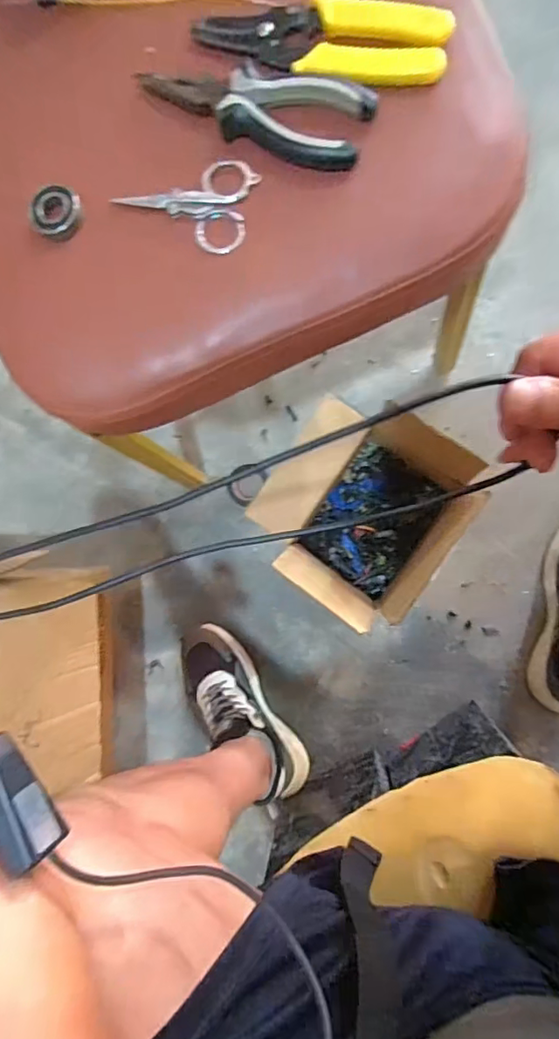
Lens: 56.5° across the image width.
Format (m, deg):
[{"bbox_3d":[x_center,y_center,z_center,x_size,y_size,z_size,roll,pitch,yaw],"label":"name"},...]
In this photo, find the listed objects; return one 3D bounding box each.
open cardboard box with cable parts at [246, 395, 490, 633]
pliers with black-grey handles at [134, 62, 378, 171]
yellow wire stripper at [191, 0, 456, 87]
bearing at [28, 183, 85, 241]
[{"bbox_3d":[0.106,-0.014,0.685,0.230,0.154,0.230,42,95,6],"label":"open cardboard box with cable parts"},{"bbox_3d":[-0.018,-0.258,0.325,0.150,0.017,0.044,19,92,7],"label":"pliers with black-grey handles"},{"bbox_3d":[0.023,-0.299,0.324,0.159,0.016,0.057,17,92,7],"label":"yellow wire stripper"},{"bbox_3d":[-0.146,-0.202,0.344,0.031,0.011,0.031,15,92,7],"label":"bearing"}]

